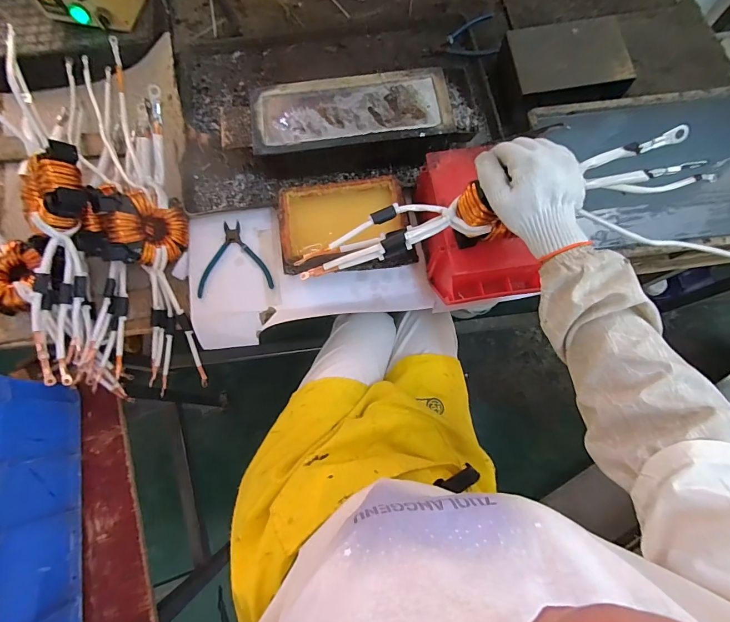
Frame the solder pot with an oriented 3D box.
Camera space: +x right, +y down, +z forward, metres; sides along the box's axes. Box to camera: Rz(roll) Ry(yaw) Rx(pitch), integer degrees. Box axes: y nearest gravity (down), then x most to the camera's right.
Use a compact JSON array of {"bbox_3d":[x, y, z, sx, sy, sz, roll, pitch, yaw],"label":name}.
[{"bbox_3d":[-0.011,-0.334,0.669,0.364,0.084,0.152,-8,74,-1],"label":"solder pot"}]

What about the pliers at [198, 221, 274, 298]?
[{"bbox_3d":[-0.228,-0.095,0.648,0.123,0.008,0.133,-8,74,-1],"label":"pliers"}]

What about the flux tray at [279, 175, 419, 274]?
[{"bbox_3d":[-0.031,-0.140,0.627,0.211,0.062,0.143,-9,74,-1],"label":"flux tray"}]

